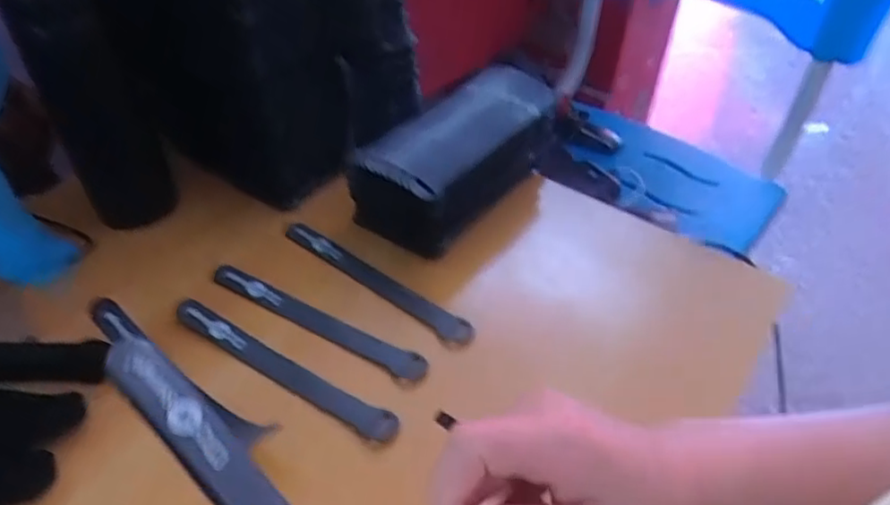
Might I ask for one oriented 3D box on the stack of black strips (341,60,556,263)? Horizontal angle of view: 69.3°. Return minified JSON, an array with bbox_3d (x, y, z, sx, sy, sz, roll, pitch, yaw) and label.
[{"bbox_3d":[0.014,-0.097,0.584,0.099,0.068,0.215,26,50,22],"label":"stack of black strips"}]

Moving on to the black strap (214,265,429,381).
[{"bbox_3d":[-0.101,0.051,0.495,0.201,0.006,0.021,21,54,25],"label":"black strap"}]

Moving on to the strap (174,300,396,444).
[{"bbox_3d":[-0.120,0.081,0.462,0.202,0.006,0.021,23,63,25],"label":"strap"}]

